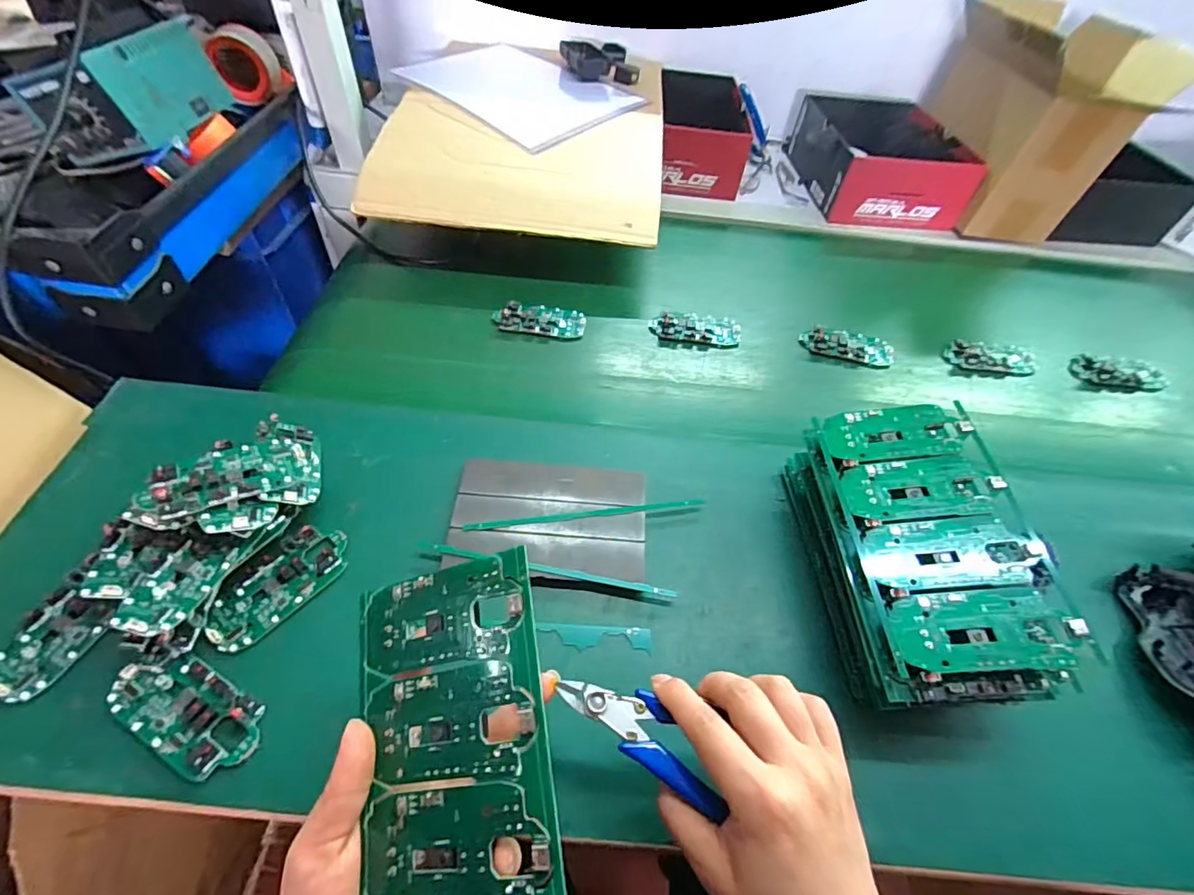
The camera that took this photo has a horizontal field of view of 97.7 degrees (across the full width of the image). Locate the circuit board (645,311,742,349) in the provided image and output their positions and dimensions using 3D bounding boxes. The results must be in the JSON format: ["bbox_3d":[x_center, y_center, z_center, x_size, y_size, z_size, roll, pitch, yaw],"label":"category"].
[{"bbox_3d":[0.108,-0.132,0.579,0.099,0.009,0.044,5,52,-2],"label":"circuit board"}]

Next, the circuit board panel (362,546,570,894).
[{"bbox_3d":[-0.064,0.149,0.233,0.106,0.004,0.187,-21,65,21],"label":"circuit board panel"}]

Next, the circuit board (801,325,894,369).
[{"bbox_3d":[0.277,-0.112,0.580,0.097,0.010,0.048,13,52,4],"label":"circuit board"}]

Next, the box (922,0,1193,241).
[{"bbox_3d":[0.592,-0.459,0.733,0.165,0.211,0.282,0,52,-6],"label":"box"}]

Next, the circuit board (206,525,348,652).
[{"bbox_3d":[-0.222,0.095,0.366,0.046,0.009,0.096,35,57,20],"label":"circuit board"}]

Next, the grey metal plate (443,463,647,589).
[{"bbox_3d":[-0.036,0.056,0.411,0.148,0.015,0.094,5,52,-2],"label":"grey metal plate"}]

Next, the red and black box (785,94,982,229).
[{"bbox_3d":[0.413,-0.427,0.763,0.191,0.105,0.223,5,52,-3],"label":"red and black box"}]

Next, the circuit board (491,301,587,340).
[{"bbox_3d":[-0.062,-0.143,0.567,0.098,0.010,0.044,9,52,1],"label":"circuit board"}]

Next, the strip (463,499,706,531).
[{"bbox_3d":[-0.006,0.052,0.411,0.188,0.004,0.007,-5,53,-10],"label":"strip"}]

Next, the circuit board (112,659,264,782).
[{"bbox_3d":[-0.251,0.160,0.317,0.098,0.011,0.045,24,53,12],"label":"circuit board"}]

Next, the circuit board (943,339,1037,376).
[{"bbox_3d":[0.439,-0.100,0.582,0.099,0.018,0.042,6,52,-1],"label":"circuit board"}]

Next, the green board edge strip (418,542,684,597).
[{"bbox_3d":[-0.037,0.088,0.380,0.192,0.007,0.010,10,52,2],"label":"green board edge strip"}]

